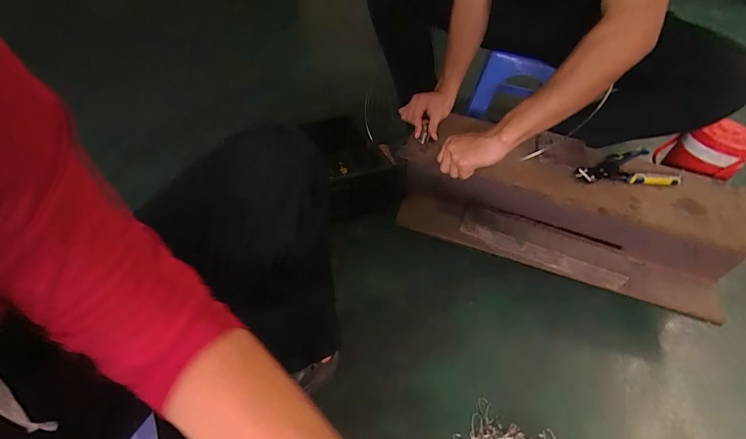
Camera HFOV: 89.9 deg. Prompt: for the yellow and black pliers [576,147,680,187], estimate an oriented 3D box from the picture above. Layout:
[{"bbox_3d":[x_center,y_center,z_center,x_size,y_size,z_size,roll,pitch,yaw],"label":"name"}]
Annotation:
[{"bbox_3d":[0.506,-0.105,0.763,0.204,0.019,0.100,-1,47,-8],"label":"yellow and black pliers"}]

